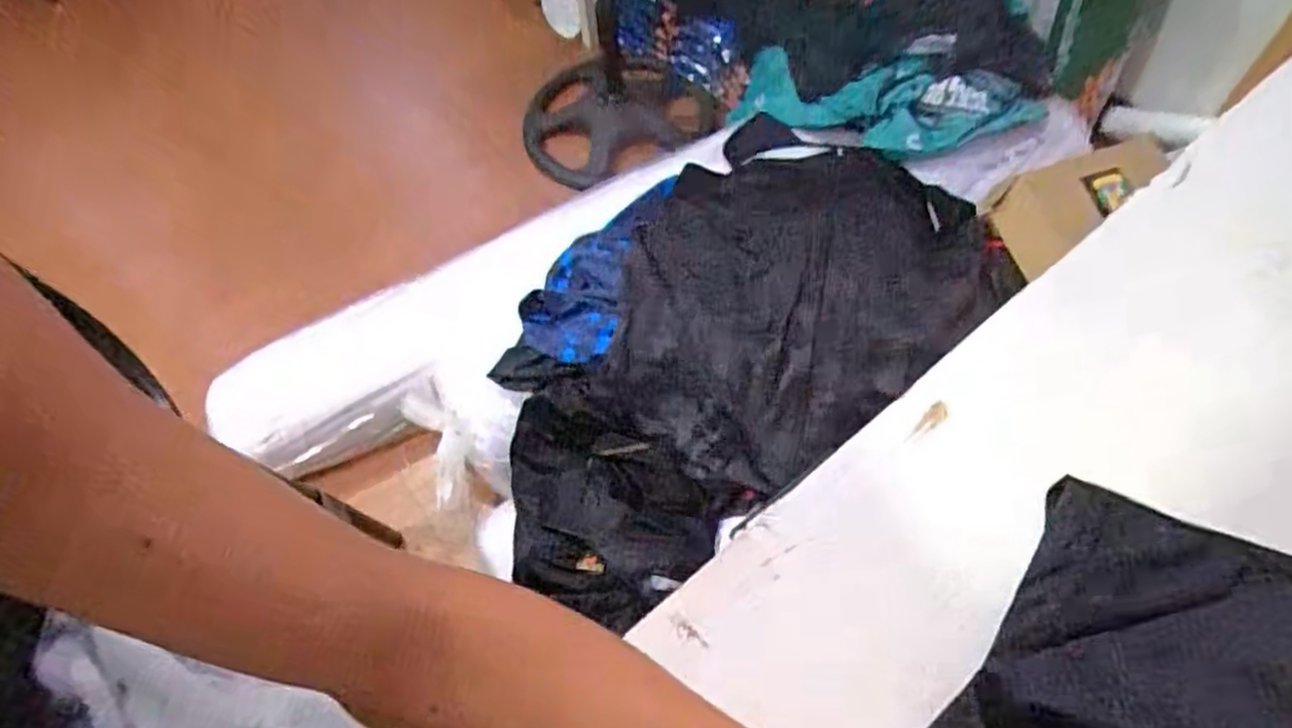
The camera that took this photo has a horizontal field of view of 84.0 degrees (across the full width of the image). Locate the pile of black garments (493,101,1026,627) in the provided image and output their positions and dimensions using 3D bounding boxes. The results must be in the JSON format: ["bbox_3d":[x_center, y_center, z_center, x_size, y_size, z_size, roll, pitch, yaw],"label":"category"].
[{"bbox_3d":[0.091,-0.065,1.211,0.875,0.198,0.638,-33,62,-15],"label":"pile of black garments"}]

